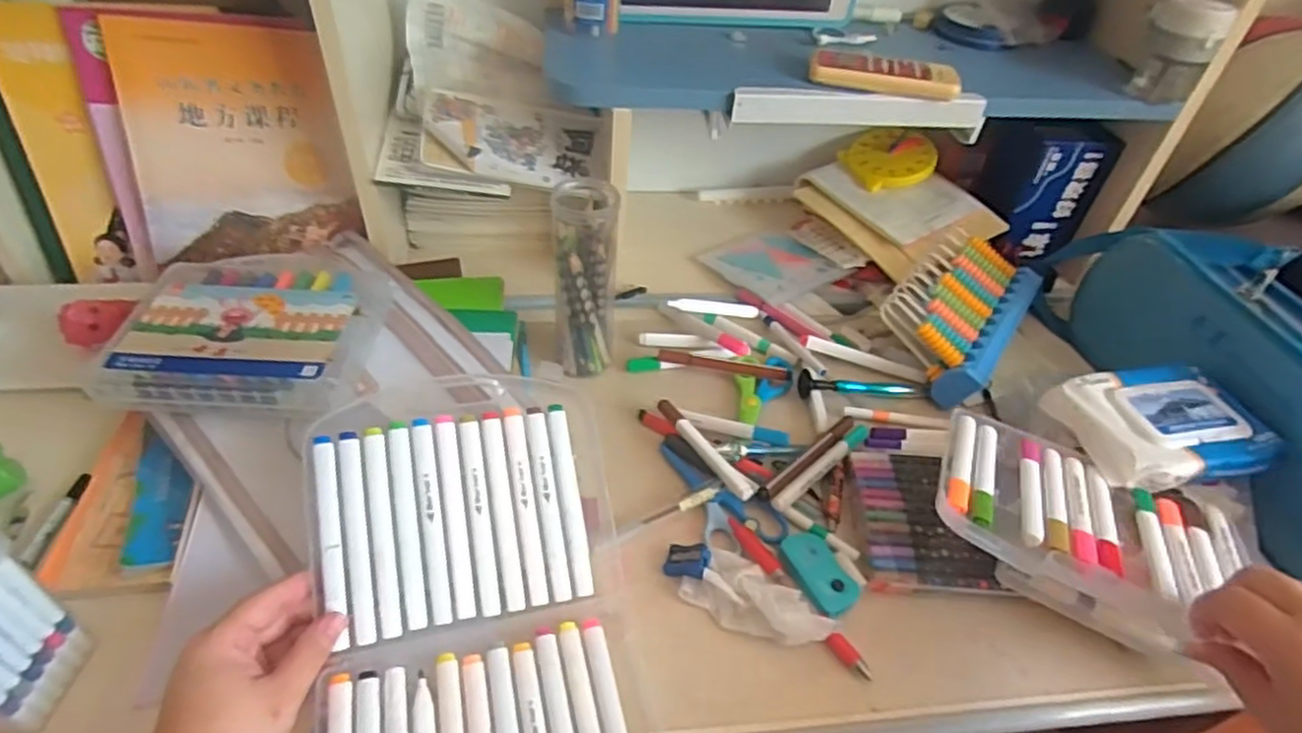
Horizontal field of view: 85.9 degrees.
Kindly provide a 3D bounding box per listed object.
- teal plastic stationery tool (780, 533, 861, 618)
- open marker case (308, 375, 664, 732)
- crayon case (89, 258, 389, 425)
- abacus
[{"bbox_3d":[0.124,0.149,0.511,0.036,0.011,0.066,-17,49,-23],"label":"teal plastic stationery tool"},{"bbox_3d":[-0.114,0.153,0.453,0.192,0.087,0.357,-7,46,-14],"label":"open marker case"},{"bbox_3d":[-0.313,-0.031,0.559,0.187,0.041,0.166,5,44,-2],"label":"crayon case"},{"bbox_3d":[0.304,-0.053,0.700,0.114,0.065,0.193,31,49,23],"label":"abacus"}]

